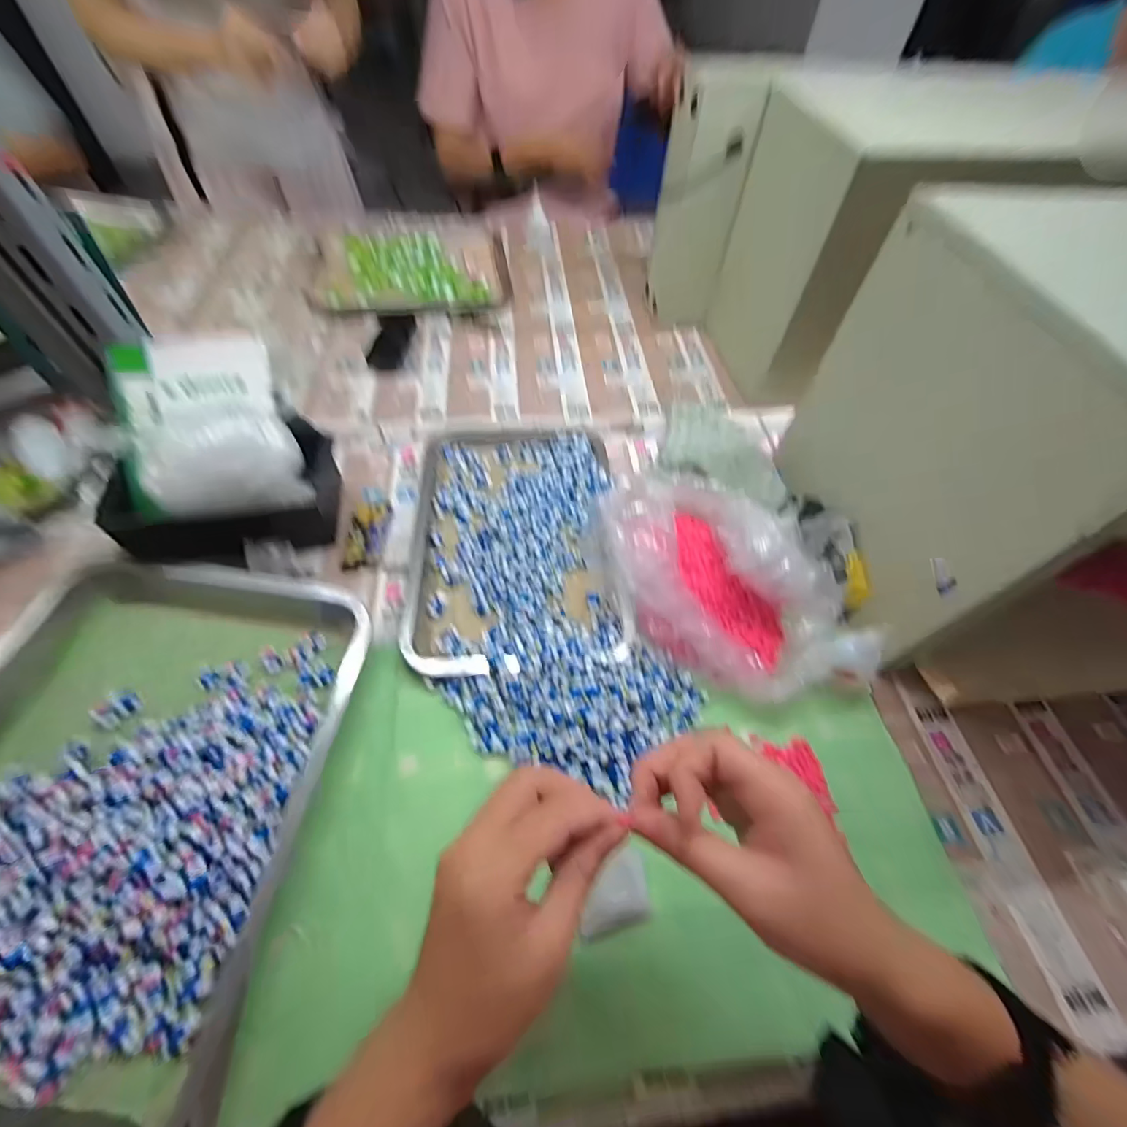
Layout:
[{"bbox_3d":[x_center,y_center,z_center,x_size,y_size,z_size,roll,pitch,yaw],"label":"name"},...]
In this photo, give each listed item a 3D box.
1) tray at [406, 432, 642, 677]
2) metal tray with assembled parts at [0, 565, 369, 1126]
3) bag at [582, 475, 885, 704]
[{"bbox_3d":[-0.049,-0.042,0.509,0.205,0.032,0.329,0,57,-4],"label":"tray"},{"bbox_3d":[-0.329,0.164,0.334,0.298,0.056,0.368,8,57,2],"label":"metal tray with assembled parts"},{"bbox_3d":[0.133,0.010,0.441,0.166,0.082,0.250,-16,59,-13],"label":"bag"}]

